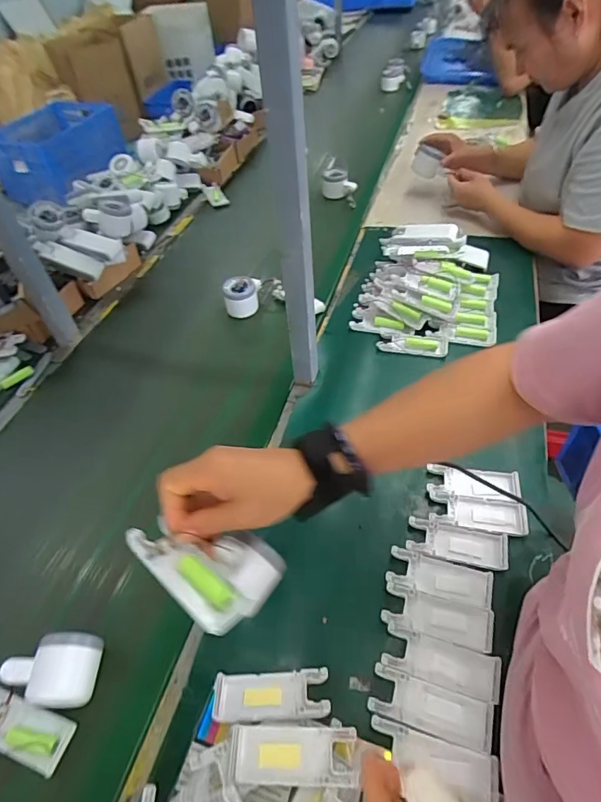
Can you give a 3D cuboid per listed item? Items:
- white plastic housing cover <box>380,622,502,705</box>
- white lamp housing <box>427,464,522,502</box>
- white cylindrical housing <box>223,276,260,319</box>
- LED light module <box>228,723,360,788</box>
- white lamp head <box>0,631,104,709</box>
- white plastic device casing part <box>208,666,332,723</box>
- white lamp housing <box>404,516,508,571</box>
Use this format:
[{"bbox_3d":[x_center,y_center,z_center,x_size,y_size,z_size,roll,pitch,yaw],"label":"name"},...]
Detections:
[{"bbox_3d":[0.134,0.248,0.433,0.105,0.007,0.039,13,52,14],"label":"white plastic housing cover"},{"bbox_3d":[0.210,0.098,0.549,0.107,0.010,0.040,5,50,8],"label":"white lamp housing"},{"bbox_3d":[-0.106,-0.194,0.839,0.064,0.051,0.064,-2,49,3],"label":"white cylindrical housing"},{"bbox_3d":[-0.006,0.300,0.385,0.104,0.019,0.040,-1,50,2],"label":"LED light module"},{"bbox_3d":[-0.238,0.261,0.439,0.082,0.048,0.058,-1,50,2],"label":"white lamp head"},{"bbox_3d":[-0.028,0.274,0.424,0.106,0.020,0.039,-3,50,1],"label":"white plastic device casing part"},{"bbox_3d":[0.175,0.161,0.509,0.106,0.015,0.040,9,51,11],"label":"white lamp housing"}]

